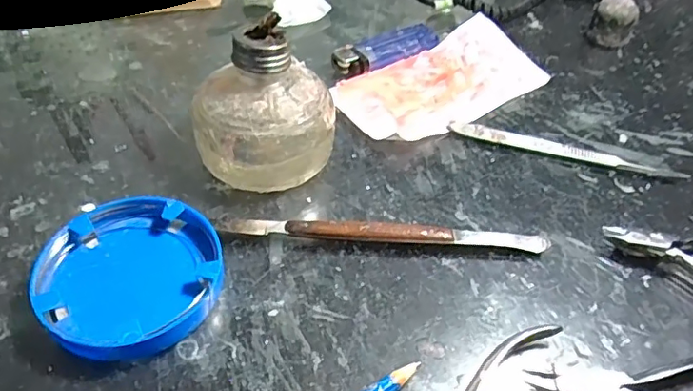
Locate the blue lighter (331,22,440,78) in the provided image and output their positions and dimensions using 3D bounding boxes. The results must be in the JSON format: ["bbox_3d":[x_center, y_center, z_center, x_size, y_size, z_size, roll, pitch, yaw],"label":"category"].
[{"bbox_3d":[0.028,-0.103,0.384,0.081,0.011,0.027,-29,56,-27],"label":"blue lighter"}]

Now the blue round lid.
[{"bbox_3d":[-0.097,0.035,0.247,0.079,0.017,0.076,2,48,-2],"label":"blue round lid"}]

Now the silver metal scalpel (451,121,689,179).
[{"bbox_3d":[0.131,-0.027,0.327,0.136,0.006,0.011,13,48,8],"label":"silver metal scalpel"}]

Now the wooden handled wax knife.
[{"bbox_3d":[0.021,0.020,0.273,0.163,0.011,0.012,2,48,-2],"label":"wooden handled wax knife"}]

